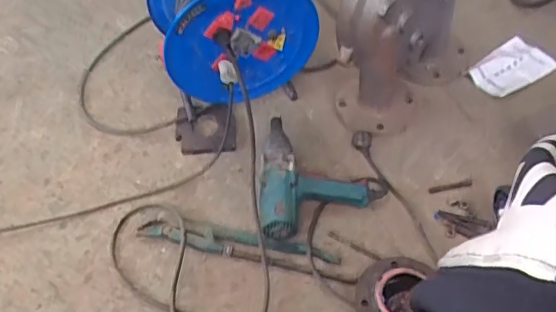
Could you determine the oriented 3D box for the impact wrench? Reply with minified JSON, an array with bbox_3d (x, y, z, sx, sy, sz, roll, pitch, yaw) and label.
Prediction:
[{"bbox_3d":[0.087,0.028,1.088,0.240,0.103,0.255,-1,51,3],"label":"impact wrench"}]

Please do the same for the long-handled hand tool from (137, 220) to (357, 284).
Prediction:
[{"bbox_3d":[-0.061,0.160,1.034,0.396,0.032,0.057,8,53,11],"label":"long-handled hand tool"}]

